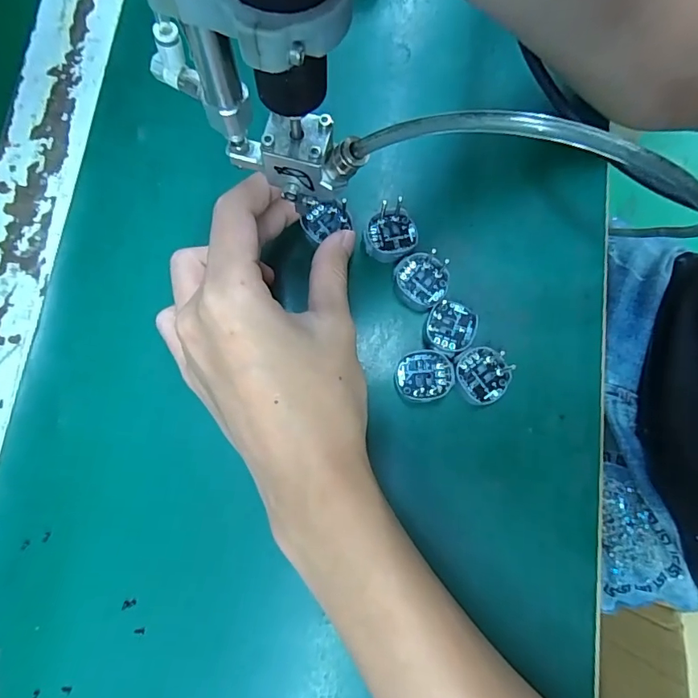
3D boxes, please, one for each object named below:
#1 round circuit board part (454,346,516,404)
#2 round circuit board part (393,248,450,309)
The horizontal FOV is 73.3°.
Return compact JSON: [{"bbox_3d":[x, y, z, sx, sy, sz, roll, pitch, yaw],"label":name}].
[{"bbox_3d":[0.067,0.013,0.236,0.028,0.007,0.026,0,79,-1],"label":"round circuit board part"},{"bbox_3d":[0.038,-0.036,0.246,0.027,0.008,0.029,0,79,-1],"label":"round circuit board part"}]

